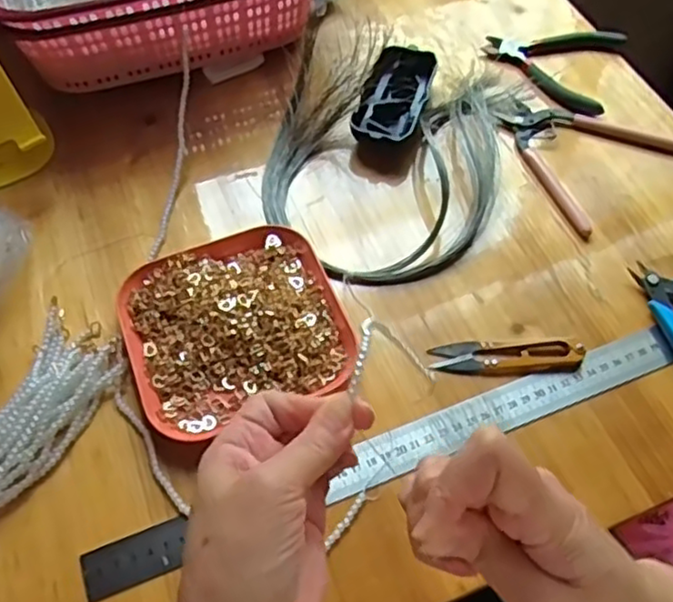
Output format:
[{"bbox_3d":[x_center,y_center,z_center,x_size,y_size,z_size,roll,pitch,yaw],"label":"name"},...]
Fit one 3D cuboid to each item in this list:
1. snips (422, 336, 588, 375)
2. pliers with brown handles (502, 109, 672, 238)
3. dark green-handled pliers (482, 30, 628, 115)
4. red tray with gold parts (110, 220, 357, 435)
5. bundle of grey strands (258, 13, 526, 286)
[{"bbox_3d":[0.115,0.036,0.462,0.101,0.010,0.026,-2,58,-1],"label":"snips"},{"bbox_3d":[0.209,-0.126,0.562,0.131,0.009,0.120,-29,62,-16],"label":"pliers with brown handles"},{"bbox_3d":[0.192,-0.219,0.620,0.115,0.010,0.102,18,60,12],"label":"dark green-handled pliers"},{"bbox_3d":[-0.070,0.014,0.472,0.143,0.020,0.136,-19,60,-10],"label":"red tray with gold parts"},{"bbox_3d":[0.041,-0.128,0.545,0.182,0.043,0.246,13,59,9],"label":"bundle of grey strands"}]

